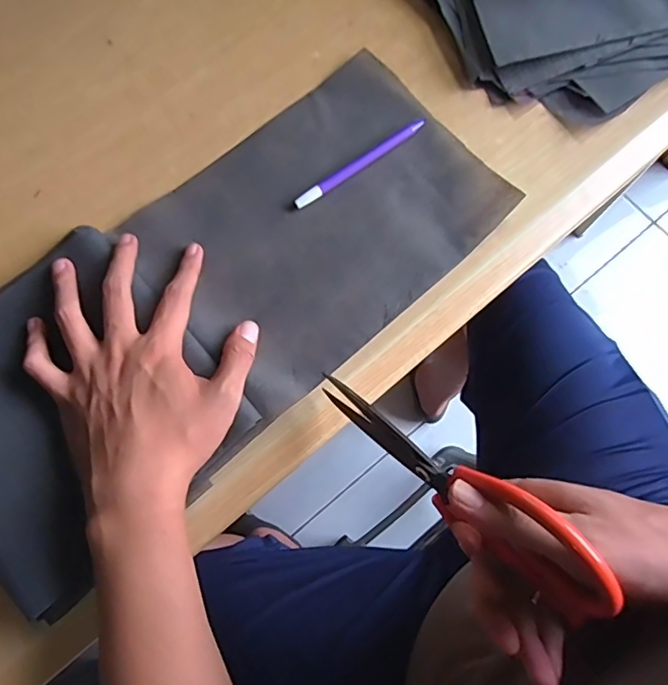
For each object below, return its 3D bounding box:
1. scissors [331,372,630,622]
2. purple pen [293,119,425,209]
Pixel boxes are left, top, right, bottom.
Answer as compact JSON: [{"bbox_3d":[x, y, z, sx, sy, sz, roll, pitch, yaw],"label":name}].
[{"bbox_3d":[0.067,0.081,0.325,0.014,0.064,0.202,-34,40,-26],"label":"scissors"},{"bbox_3d":[0.021,-0.153,0.441,0.132,0.006,0.013,-36,77,-9],"label":"purple pen"}]

